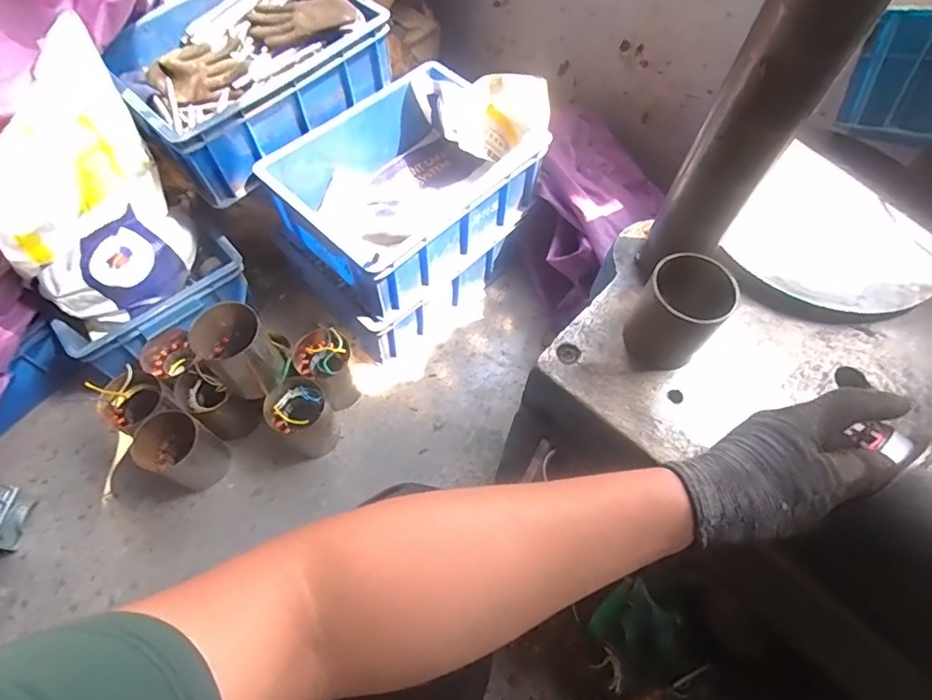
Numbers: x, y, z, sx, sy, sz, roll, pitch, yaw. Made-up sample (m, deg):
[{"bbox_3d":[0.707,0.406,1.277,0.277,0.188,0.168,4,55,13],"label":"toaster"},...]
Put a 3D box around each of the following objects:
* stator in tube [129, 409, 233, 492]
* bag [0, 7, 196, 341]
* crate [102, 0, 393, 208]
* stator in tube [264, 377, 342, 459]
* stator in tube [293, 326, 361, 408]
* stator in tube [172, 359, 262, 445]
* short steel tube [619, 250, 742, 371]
[{"bbox_3d":[-0.442,0.158,0.821,0.107,0.110,0.092,18,62,7],"label":"stator in tube"},{"bbox_3d":[-0.517,-0.207,0.747,0.107,0.328,0.270,25,63,11],"label":"bag"},{"bbox_3d":[-0.368,-0.468,0.870,0.312,0.139,0.397,38,66,17],"label":"crate"},{"bbox_3d":[-0.262,0.114,0.852,0.091,0.124,0.087,1,61,-2],"label":"stator in tube"},{"bbox_3d":[-0.233,0.038,0.899,0.090,0.135,0.099,-30,67,-17],"label":"stator in tube"},{"bbox_3d":[-0.401,0.089,0.848,0.104,0.109,0.077,32,65,14],"label":"stator in tube"},{"bbox_3d":[0.185,-0.036,0.467,0.070,0.090,0.077,1,61,-2],"label":"short steel tube"}]

